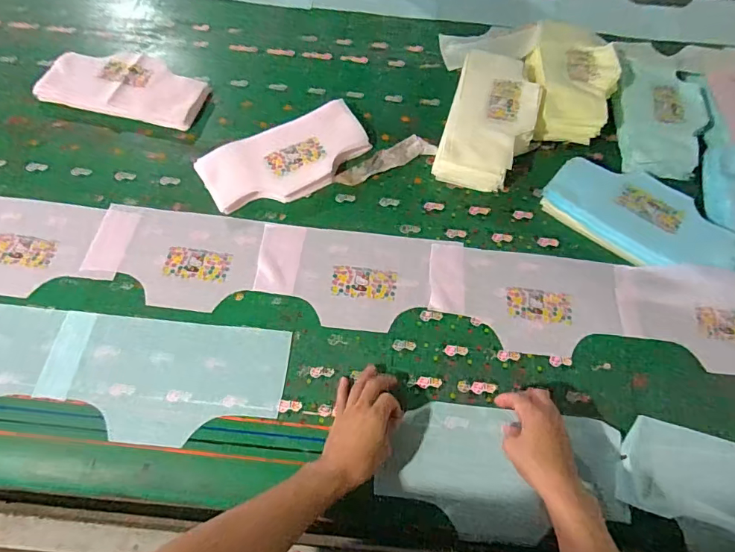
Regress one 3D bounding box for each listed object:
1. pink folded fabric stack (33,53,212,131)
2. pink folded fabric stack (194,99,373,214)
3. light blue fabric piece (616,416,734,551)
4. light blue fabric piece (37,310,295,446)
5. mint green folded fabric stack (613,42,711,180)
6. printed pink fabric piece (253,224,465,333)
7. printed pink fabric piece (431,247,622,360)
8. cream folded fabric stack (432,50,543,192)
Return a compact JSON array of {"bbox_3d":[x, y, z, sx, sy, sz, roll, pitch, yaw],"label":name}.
[{"bbox_3d":[-0.456,-0.361,0.834,0.295,0.020,0.145,10,66,3],"label":"pink folded fabric stack"},{"bbox_3d":[-0.139,-0.204,0.778,0.287,0.022,0.150,-27,69,-13],"label":"pink folded fabric stack"},{"bbox_3d":[0.472,0.286,0.573,0.288,0.027,0.146,16,66,5],"label":"light blue fabric piece"},{"bbox_3d":[-0.284,0.144,0.622,0.327,0.009,0.167,6,64,-1],"label":"light blue fabric piece"},{"bbox_3d":[0.554,-0.317,0.839,0.161,0.034,0.308,8,65,2],"label":"mint green folded fabric stack"},{"bbox_3d":[-0.011,0.003,0.699,0.322,0.007,0.166,5,63,0],"label":"printed pink fabric piece"},{"bbox_3d":[0.243,0.038,0.691,0.290,0.009,0.166,7,65,1],"label":"printed pink fabric piece"},{"bbox_3d":[0.224,-0.285,0.805,0.155,0.067,0.285,16,66,6],"label":"cream folded fabric stack"}]

